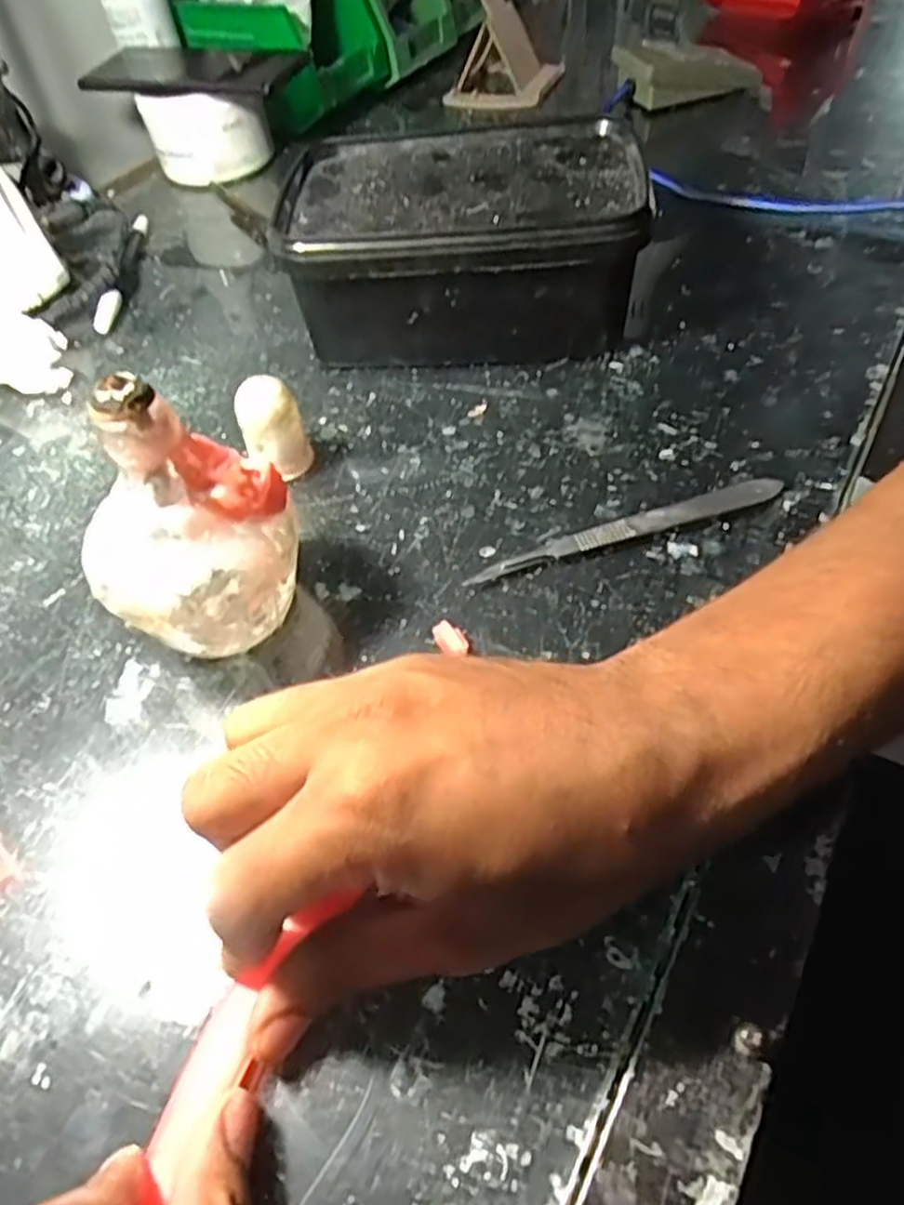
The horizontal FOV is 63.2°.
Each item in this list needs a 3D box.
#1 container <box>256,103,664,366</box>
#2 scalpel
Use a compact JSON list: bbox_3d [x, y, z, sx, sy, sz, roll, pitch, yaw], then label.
[{"bbox_3d":[0.008,-0.192,0.398,0.173,0.072,0.125,-1,51,5],"label":"container"},{"bbox_3d":[0.072,-0.030,0.306,0.135,0.006,0.015,-17,51,-7],"label":"scalpel"}]

